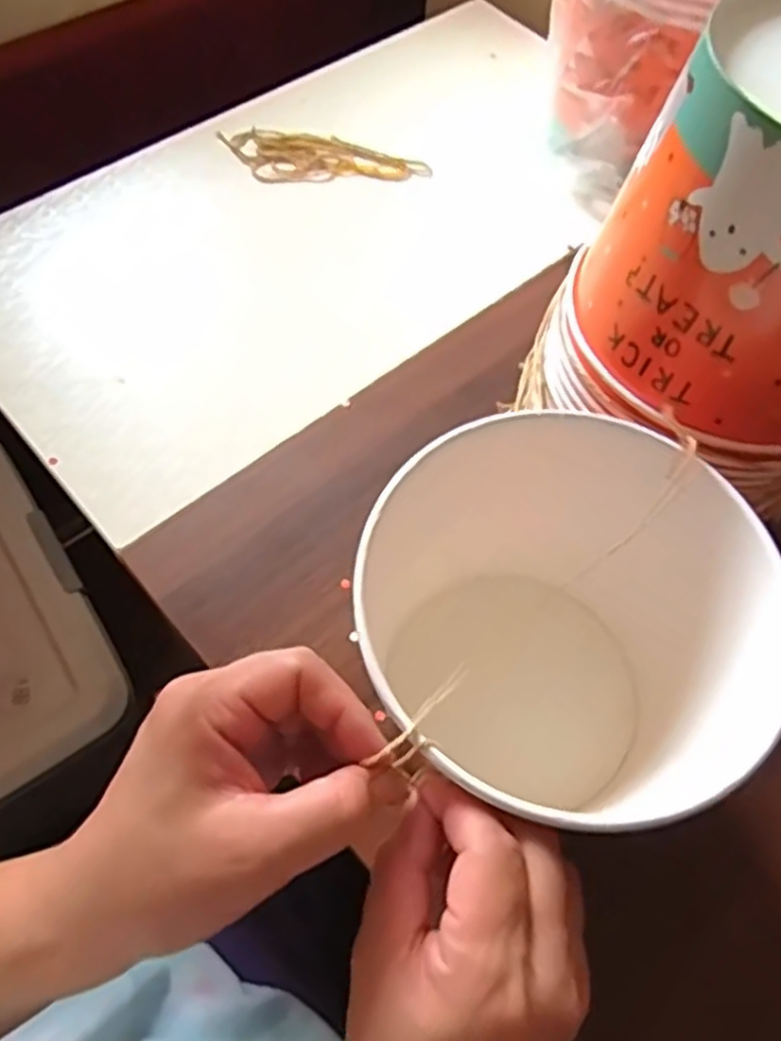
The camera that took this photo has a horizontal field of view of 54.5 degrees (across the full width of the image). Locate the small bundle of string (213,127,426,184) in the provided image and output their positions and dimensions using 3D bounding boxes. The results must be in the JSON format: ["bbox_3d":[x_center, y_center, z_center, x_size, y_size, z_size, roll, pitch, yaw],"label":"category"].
[{"bbox_3d":[-0.053,-0.288,0.602,0.159,0.011,0.050,1,61,-3],"label":"small bundle of string"}]

